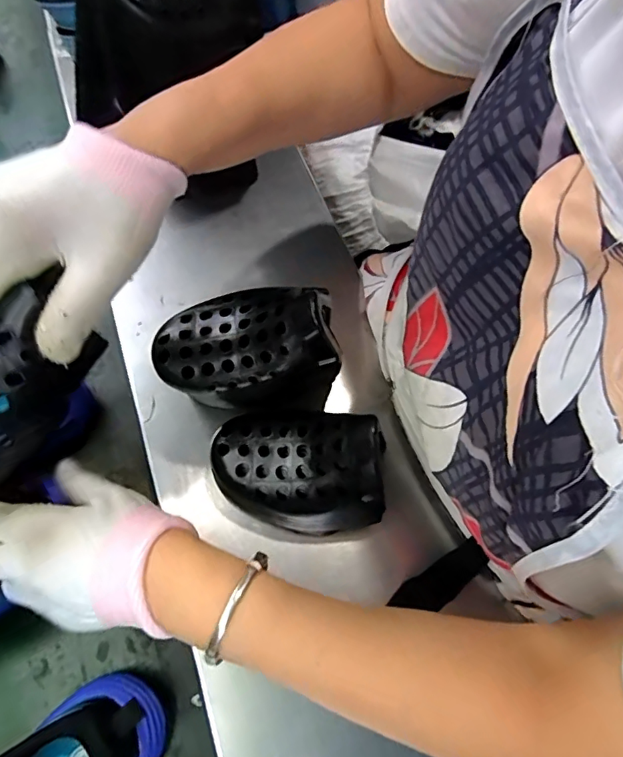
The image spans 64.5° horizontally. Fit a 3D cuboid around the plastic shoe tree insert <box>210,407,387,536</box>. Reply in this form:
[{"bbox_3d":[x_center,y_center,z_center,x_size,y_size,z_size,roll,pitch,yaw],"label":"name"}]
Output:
[{"bbox_3d":[-0.010,0.063,0.360,0.120,0.082,0.080,2,62,-1],"label":"plastic shoe tree insert"}]

